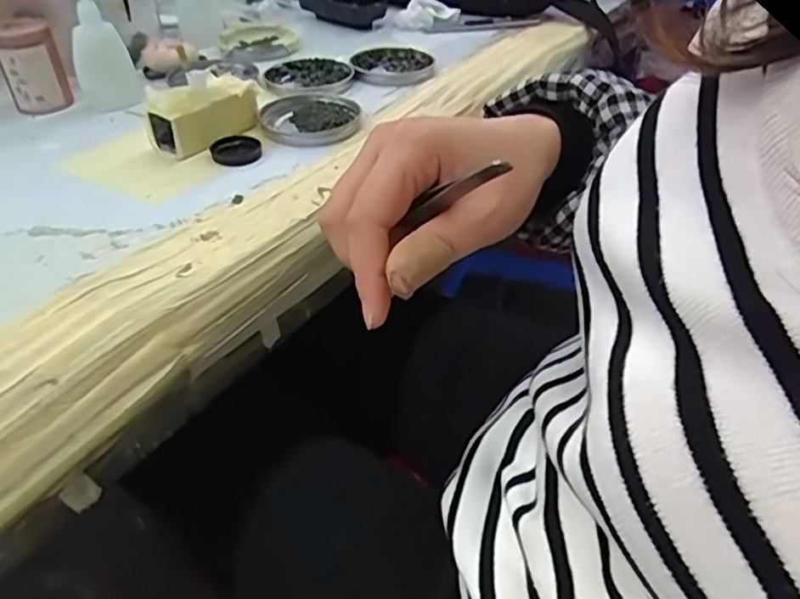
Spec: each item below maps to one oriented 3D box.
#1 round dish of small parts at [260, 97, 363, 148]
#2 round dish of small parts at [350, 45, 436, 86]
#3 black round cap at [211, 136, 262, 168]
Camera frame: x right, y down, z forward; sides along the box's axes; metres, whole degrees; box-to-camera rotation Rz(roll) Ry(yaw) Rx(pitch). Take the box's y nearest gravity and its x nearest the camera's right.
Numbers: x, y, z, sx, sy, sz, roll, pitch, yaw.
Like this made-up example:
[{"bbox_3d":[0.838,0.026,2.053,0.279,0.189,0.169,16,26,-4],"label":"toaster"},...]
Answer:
[{"bbox_3d":[-0.070,-0.143,0.498,0.076,0.008,0.081,-5,39,-6],"label":"round dish of small parts"},{"bbox_3d":[-0.004,-0.225,0.595,0.076,0.012,0.076,0,39,0],"label":"round dish of small parts"},{"bbox_3d":[-0.119,-0.108,0.458,0.035,0.007,0.036,0,39,0],"label":"black round cap"}]

